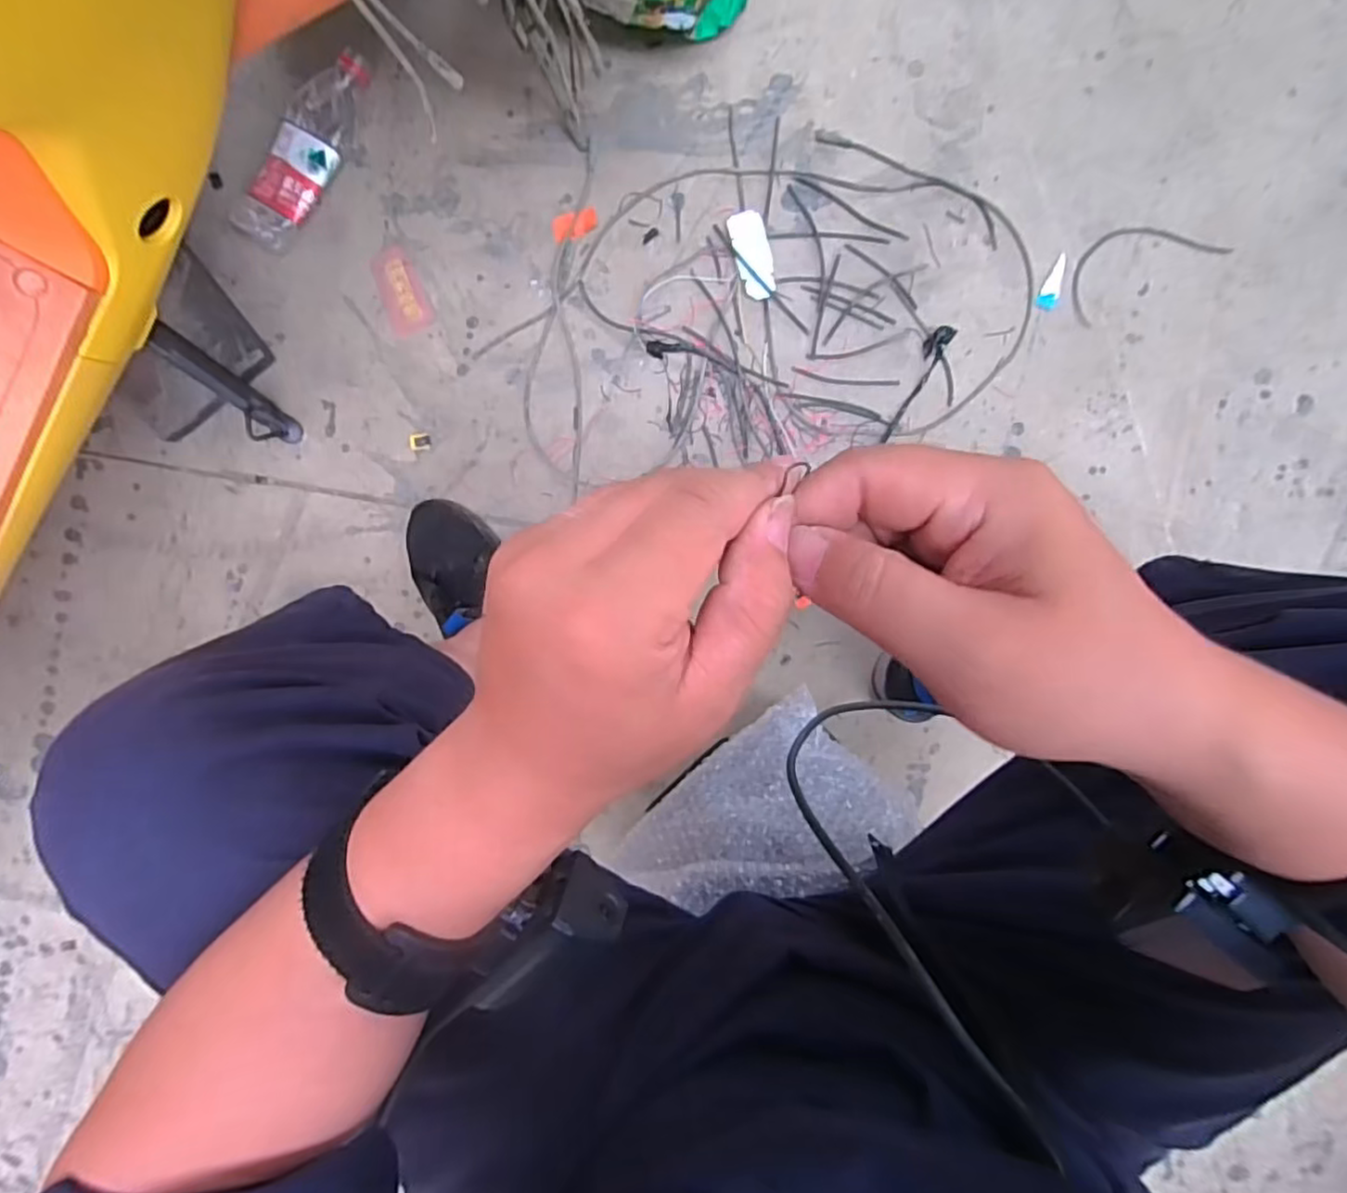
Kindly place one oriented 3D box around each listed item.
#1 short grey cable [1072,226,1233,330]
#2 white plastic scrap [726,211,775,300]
[{"bbox_3d":[0.499,-0.361,0.712,0.169,0.008,0.078,-28,94,5],"label":"short grey cable"},{"bbox_3d":[0.088,-0.370,0.723,0.039,0.004,0.090,-15,95,-1],"label":"white plastic scrap"}]

